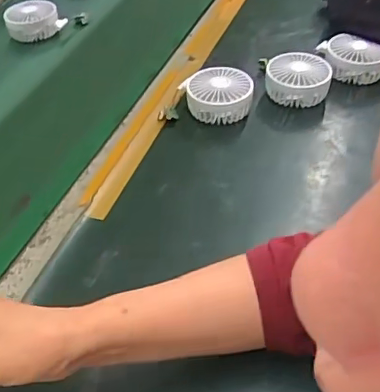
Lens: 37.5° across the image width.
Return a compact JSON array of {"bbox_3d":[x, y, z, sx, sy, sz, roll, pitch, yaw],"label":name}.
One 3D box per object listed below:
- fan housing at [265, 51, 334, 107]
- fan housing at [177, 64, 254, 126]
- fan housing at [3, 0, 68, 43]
[{"bbox_3d":[0.152,-0.165,0.785,0.087,0.042,0.086,4,44,9],"label":"fan housing"},{"bbox_3d":[0.040,-0.138,0.762,0.093,0.043,0.086,-12,43,-8],"label":"fan housing"},{"bbox_3d":[-0.266,-0.304,0.964,0.080,0.043,0.086,32,54,33],"label":"fan housing"}]

